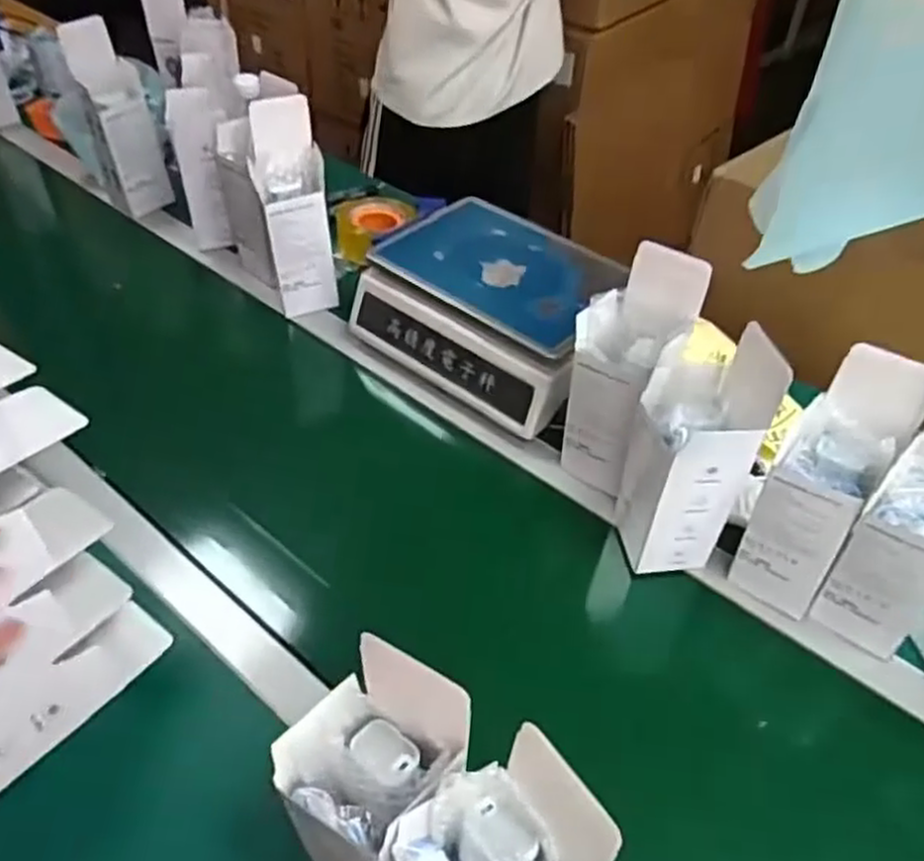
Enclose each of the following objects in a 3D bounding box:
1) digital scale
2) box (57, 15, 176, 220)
[{"bbox_3d":[0.041,-0.147,0.905,0.286,0.099,0.230,30,53,23],"label":"digital scale"},{"bbox_3d":[-0.488,-0.435,1.092,0.087,0.238,0.114,-18,51,-19],"label":"box"}]

